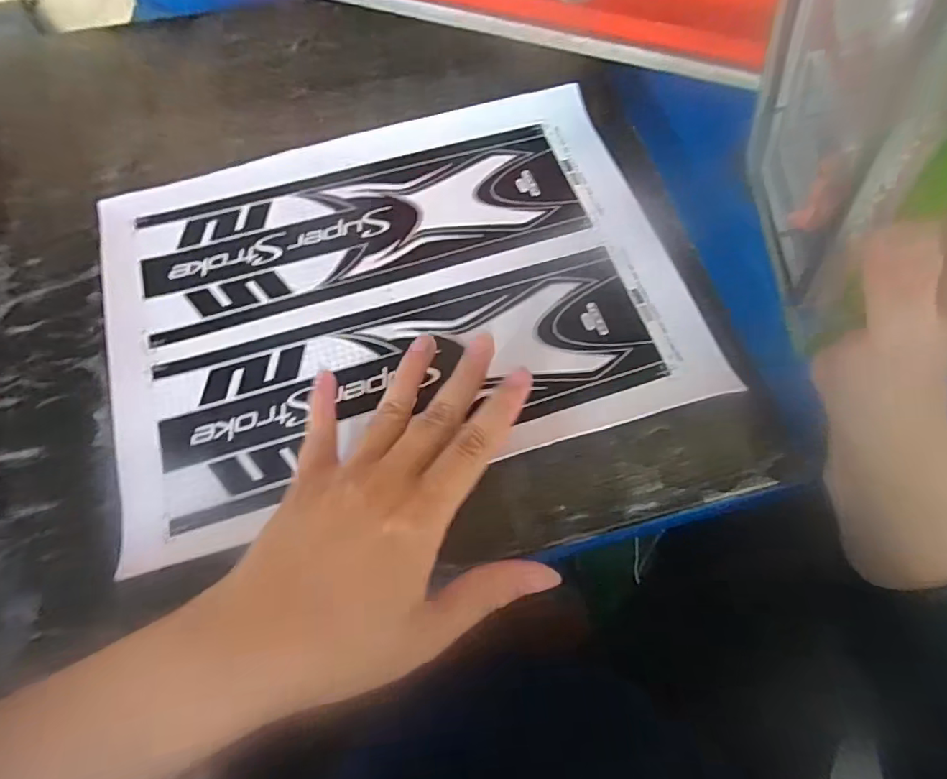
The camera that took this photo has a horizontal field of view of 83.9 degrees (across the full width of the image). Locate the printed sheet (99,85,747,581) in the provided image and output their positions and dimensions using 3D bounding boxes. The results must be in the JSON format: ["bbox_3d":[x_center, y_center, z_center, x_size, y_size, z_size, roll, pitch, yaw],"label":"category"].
[{"bbox_3d":[-0.042,-0.061,0.309,0.324,0.009,0.235,-16,69,-7],"label":"printed sheet"}]

